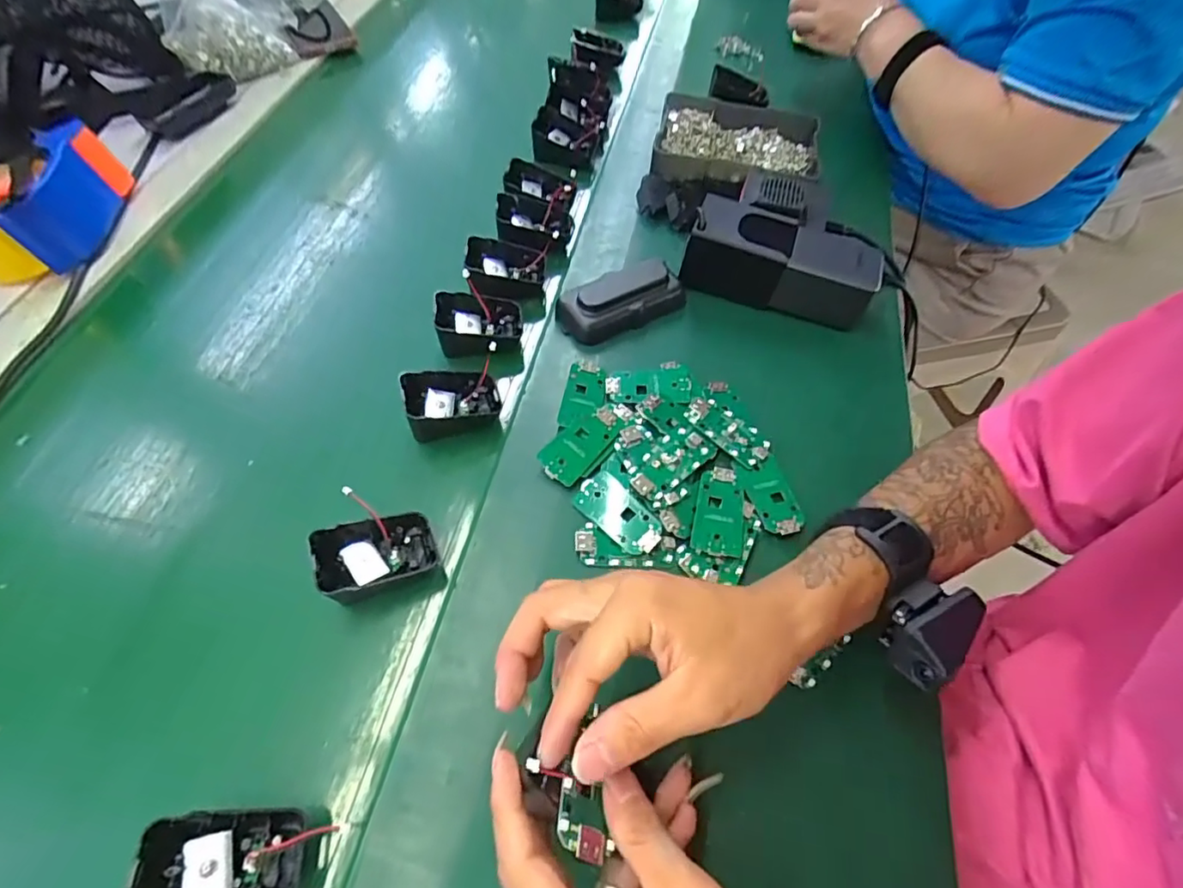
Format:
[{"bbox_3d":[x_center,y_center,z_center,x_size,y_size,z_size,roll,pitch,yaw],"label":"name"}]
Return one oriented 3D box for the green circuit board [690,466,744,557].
[{"bbox_3d":[0.085,0.045,0.381,0.032,0.006,0.062,10,59,9],"label":"green circuit board"}]

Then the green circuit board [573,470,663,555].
[{"bbox_3d":[0.018,0.046,0.379,0.063,0.005,0.031,39,77,25],"label":"green circuit board"}]

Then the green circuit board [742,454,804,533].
[{"bbox_3d":[0.123,0.035,0.393,0.030,0.004,0.057,-9,58,-3],"label":"green circuit board"}]

